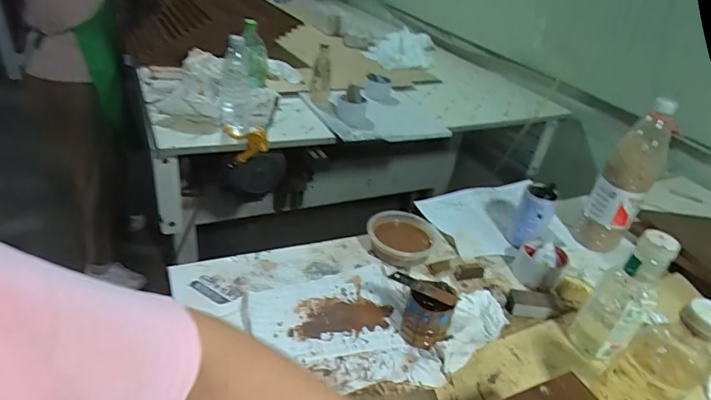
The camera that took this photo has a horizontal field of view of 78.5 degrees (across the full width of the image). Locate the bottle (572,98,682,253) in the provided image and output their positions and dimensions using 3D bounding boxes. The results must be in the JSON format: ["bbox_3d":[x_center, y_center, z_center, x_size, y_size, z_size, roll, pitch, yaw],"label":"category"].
[{"bbox_3d":[0.514,-0.031,0.832,0.087,0.296,0.070,29,38,27],"label":"bottle"}]

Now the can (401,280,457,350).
[{"bbox_3d":[0.103,0.162,0.613,0.062,0.068,0.073,26,38,25],"label":"can"}]

